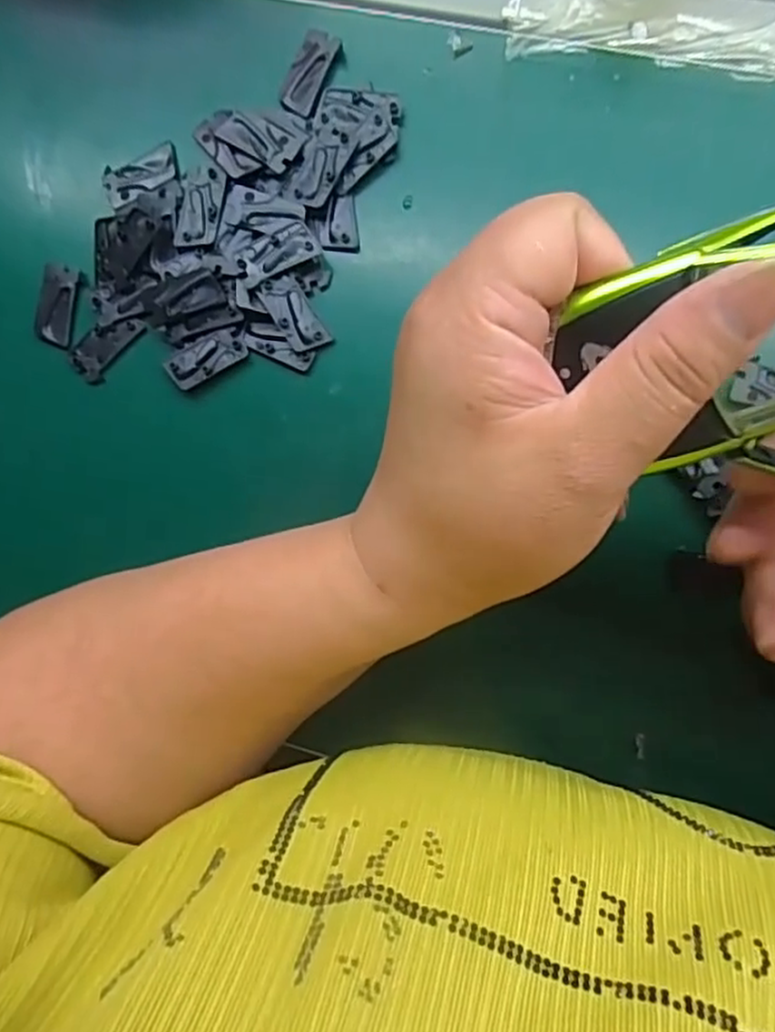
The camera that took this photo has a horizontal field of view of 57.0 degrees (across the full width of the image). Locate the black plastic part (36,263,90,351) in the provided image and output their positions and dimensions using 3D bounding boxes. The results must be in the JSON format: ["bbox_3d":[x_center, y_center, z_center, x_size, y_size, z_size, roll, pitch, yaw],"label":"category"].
[{"bbox_3d":[-0.142,-0.091,0.308,0.018,0.004,0.033,18,92,8],"label":"black plastic part"}]

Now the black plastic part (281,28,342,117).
[{"bbox_3d":[-0.032,-0.182,0.292,0.015,0.004,0.033,24,93,8],"label":"black plastic part"}]

